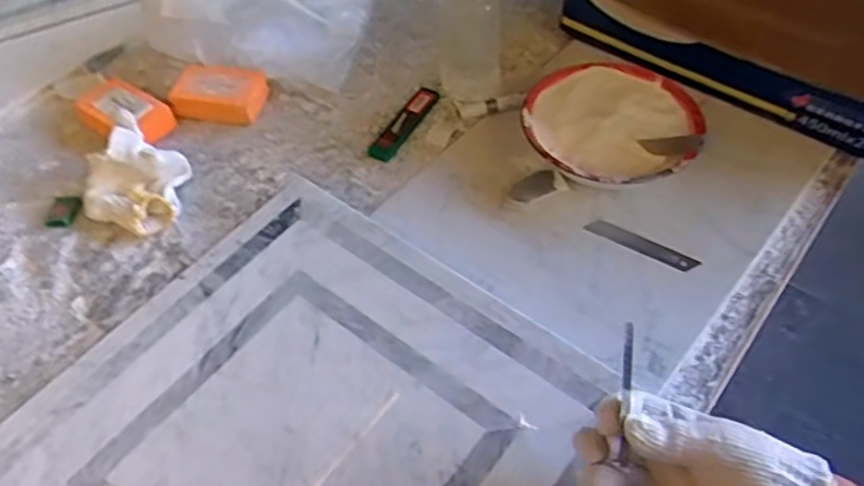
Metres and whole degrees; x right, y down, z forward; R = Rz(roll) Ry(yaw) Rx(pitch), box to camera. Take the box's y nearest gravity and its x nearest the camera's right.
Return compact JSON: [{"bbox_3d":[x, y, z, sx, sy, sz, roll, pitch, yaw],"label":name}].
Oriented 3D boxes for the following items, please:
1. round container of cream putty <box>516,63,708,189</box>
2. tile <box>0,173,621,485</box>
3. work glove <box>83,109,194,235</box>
[{"bbox_3d":[0.175,-0.109,0.660,0.163,0.040,0.152,-2,54,3],"label":"round container of cream putty"},{"bbox_3d":[-0.097,0.156,0.503,0.391,0.015,0.388,31,62,24],"label":"tile"},{"bbox_3d":[-0.286,-0.063,0.668,0.085,0.063,0.089,18,58,17],"label":"work glove"}]

